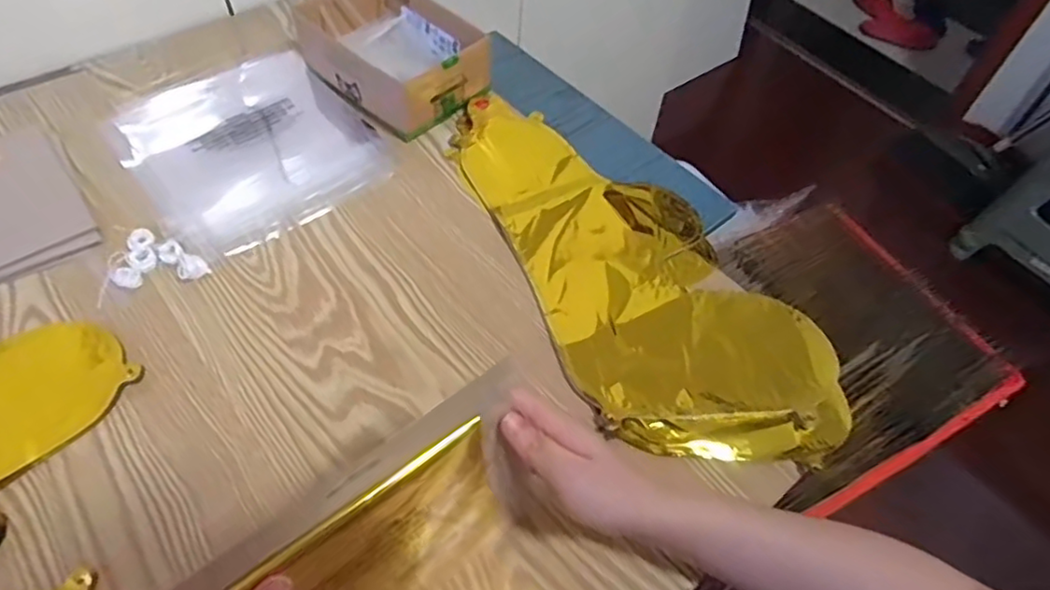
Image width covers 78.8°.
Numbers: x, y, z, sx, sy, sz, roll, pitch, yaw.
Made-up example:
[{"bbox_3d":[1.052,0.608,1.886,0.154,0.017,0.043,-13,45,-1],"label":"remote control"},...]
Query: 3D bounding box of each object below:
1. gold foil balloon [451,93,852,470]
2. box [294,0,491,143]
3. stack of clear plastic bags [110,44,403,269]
[{"bbox_3d":[0.092,-0.042,0.592,0.207,0.012,0.451,-20,58,-17],"label":"gold foil balloon"},{"bbox_3d":[-0.139,-0.260,0.683,0.188,0.065,0.133,37,60,21],"label":"box"},{"bbox_3d":[-0.276,-0.155,0.649,0.215,0.010,0.240,-35,63,-25],"label":"stack of clear plastic bags"}]

